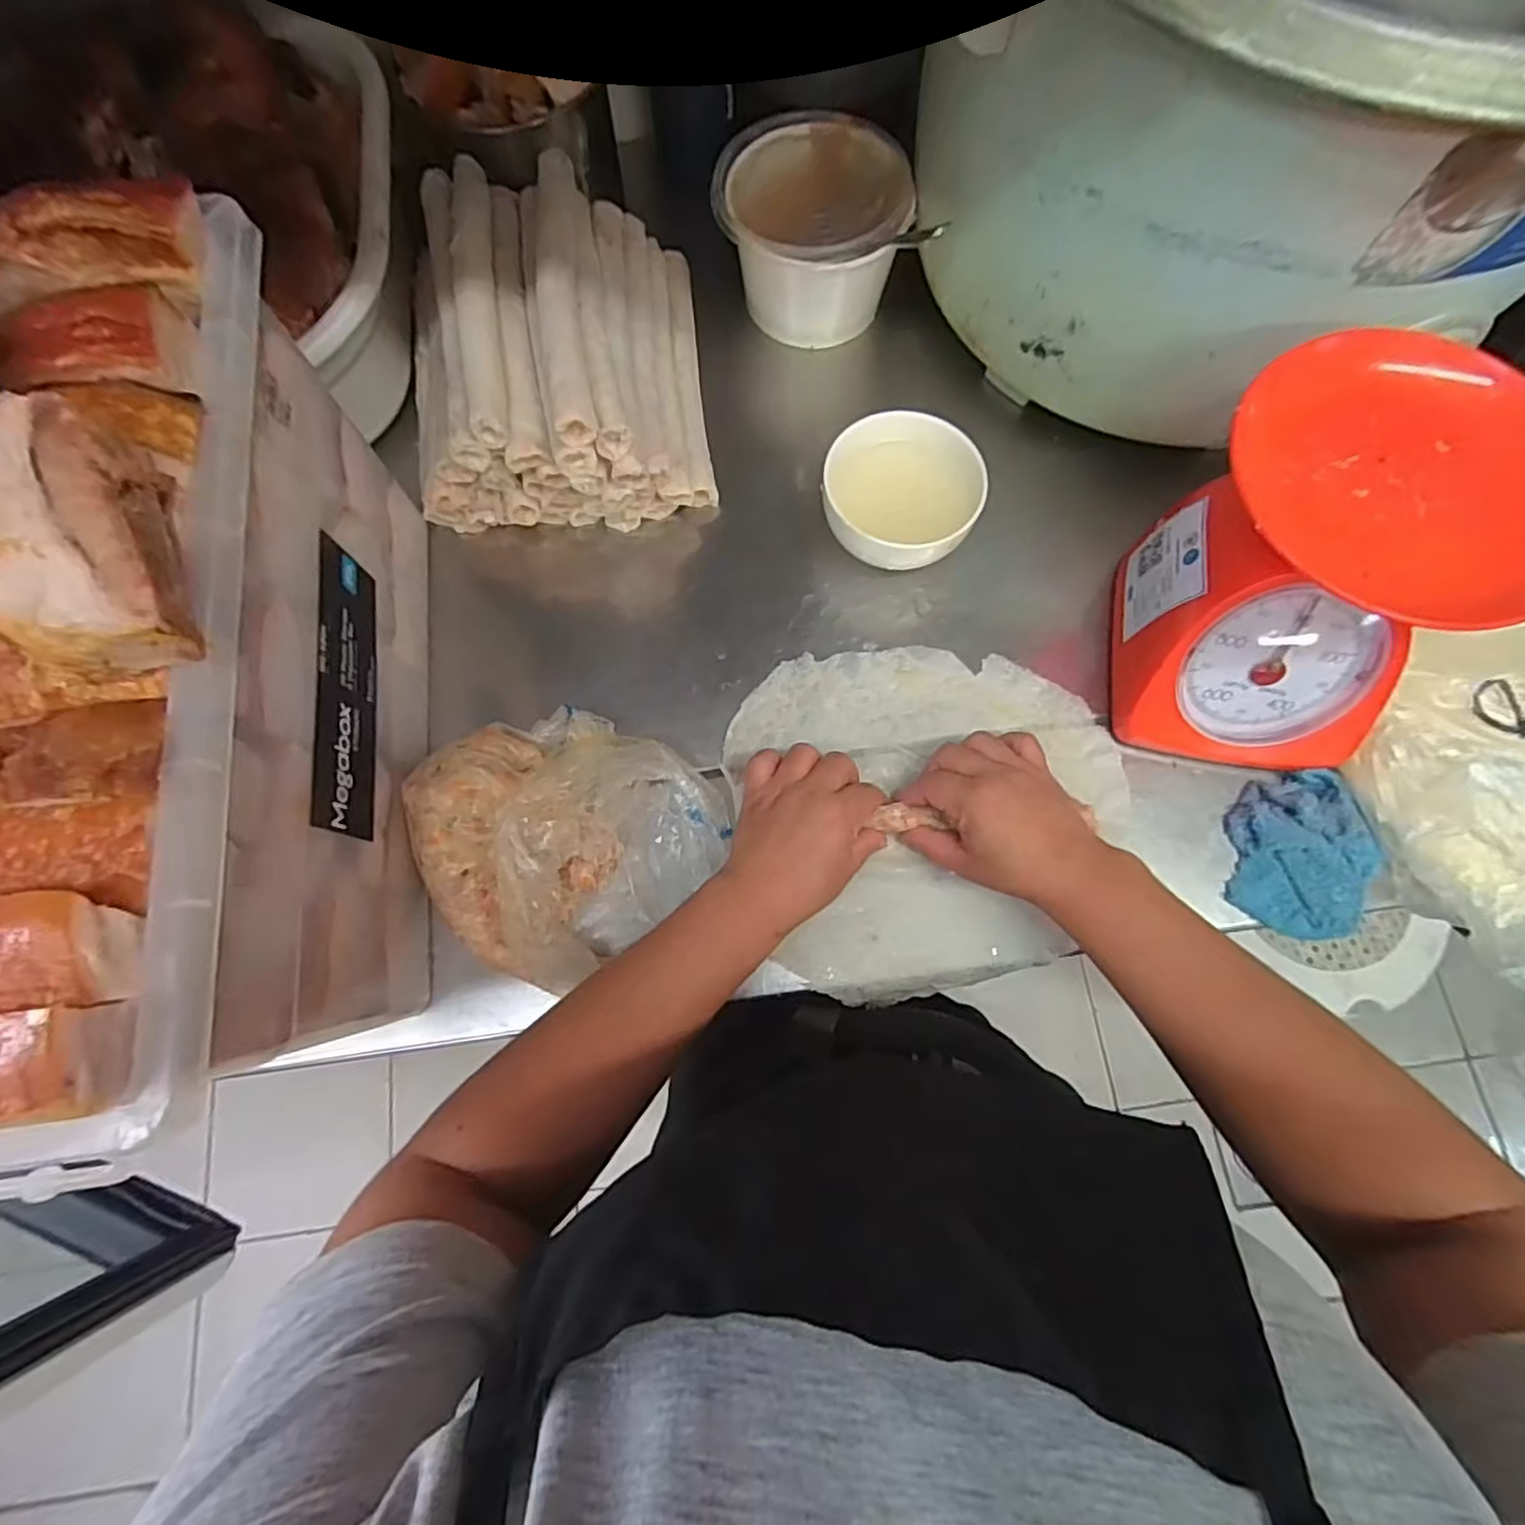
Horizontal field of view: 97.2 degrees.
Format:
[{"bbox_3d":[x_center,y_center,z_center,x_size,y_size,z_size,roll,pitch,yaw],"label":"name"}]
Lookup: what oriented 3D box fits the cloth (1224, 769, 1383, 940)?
[{"bbox_3d":[0.332,0.053,0.414,0.069,0.031,0.101,6,75,3],"label":"cloth"}]

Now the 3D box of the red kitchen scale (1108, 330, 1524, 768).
[{"bbox_3d":[0.313,-0.096,0.384,0.150,0.154,0.150,7,75,3],"label":"red kitchen scale"}]

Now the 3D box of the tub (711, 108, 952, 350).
[{"bbox_3d":[0.039,-0.404,0.523,0.132,0.094,0.123,0,75,1],"label":"tub"}]

